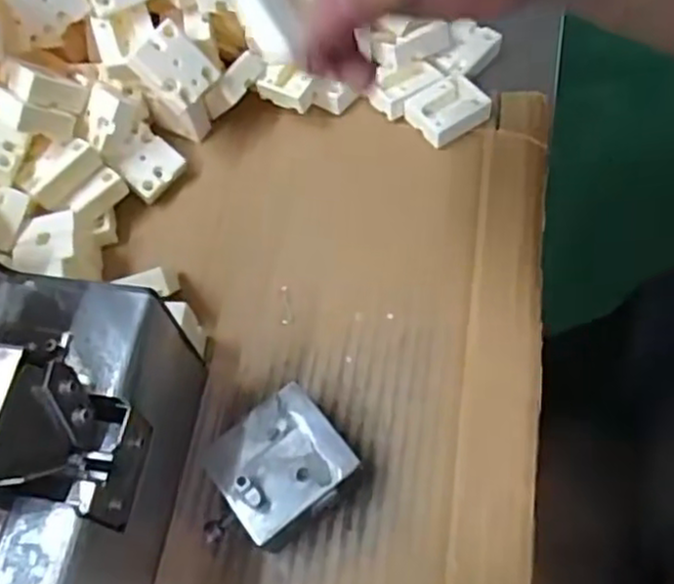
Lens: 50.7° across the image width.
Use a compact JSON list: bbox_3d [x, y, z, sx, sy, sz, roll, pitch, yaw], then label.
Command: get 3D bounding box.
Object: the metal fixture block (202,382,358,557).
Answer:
[{"bbox_3d":[-0.026,0.073,0.282,0.059,0.026,0.048,-37,67,-14],"label":"metal fixture block"}]

